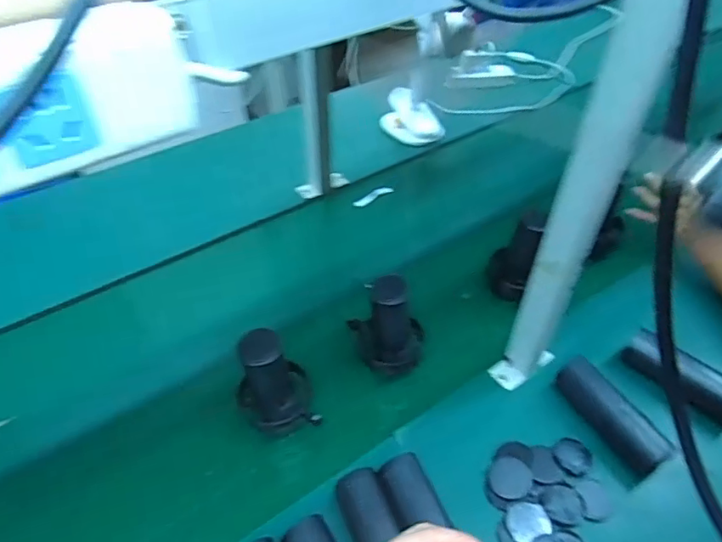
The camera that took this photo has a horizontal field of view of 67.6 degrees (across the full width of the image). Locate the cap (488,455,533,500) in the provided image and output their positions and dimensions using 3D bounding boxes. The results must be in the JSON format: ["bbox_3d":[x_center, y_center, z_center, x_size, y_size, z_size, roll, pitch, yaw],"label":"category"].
[{"bbox_3d":[0.189,0.260,0.679,0.051,0.010,0.052,1,46,-1],"label":"cap"}]

